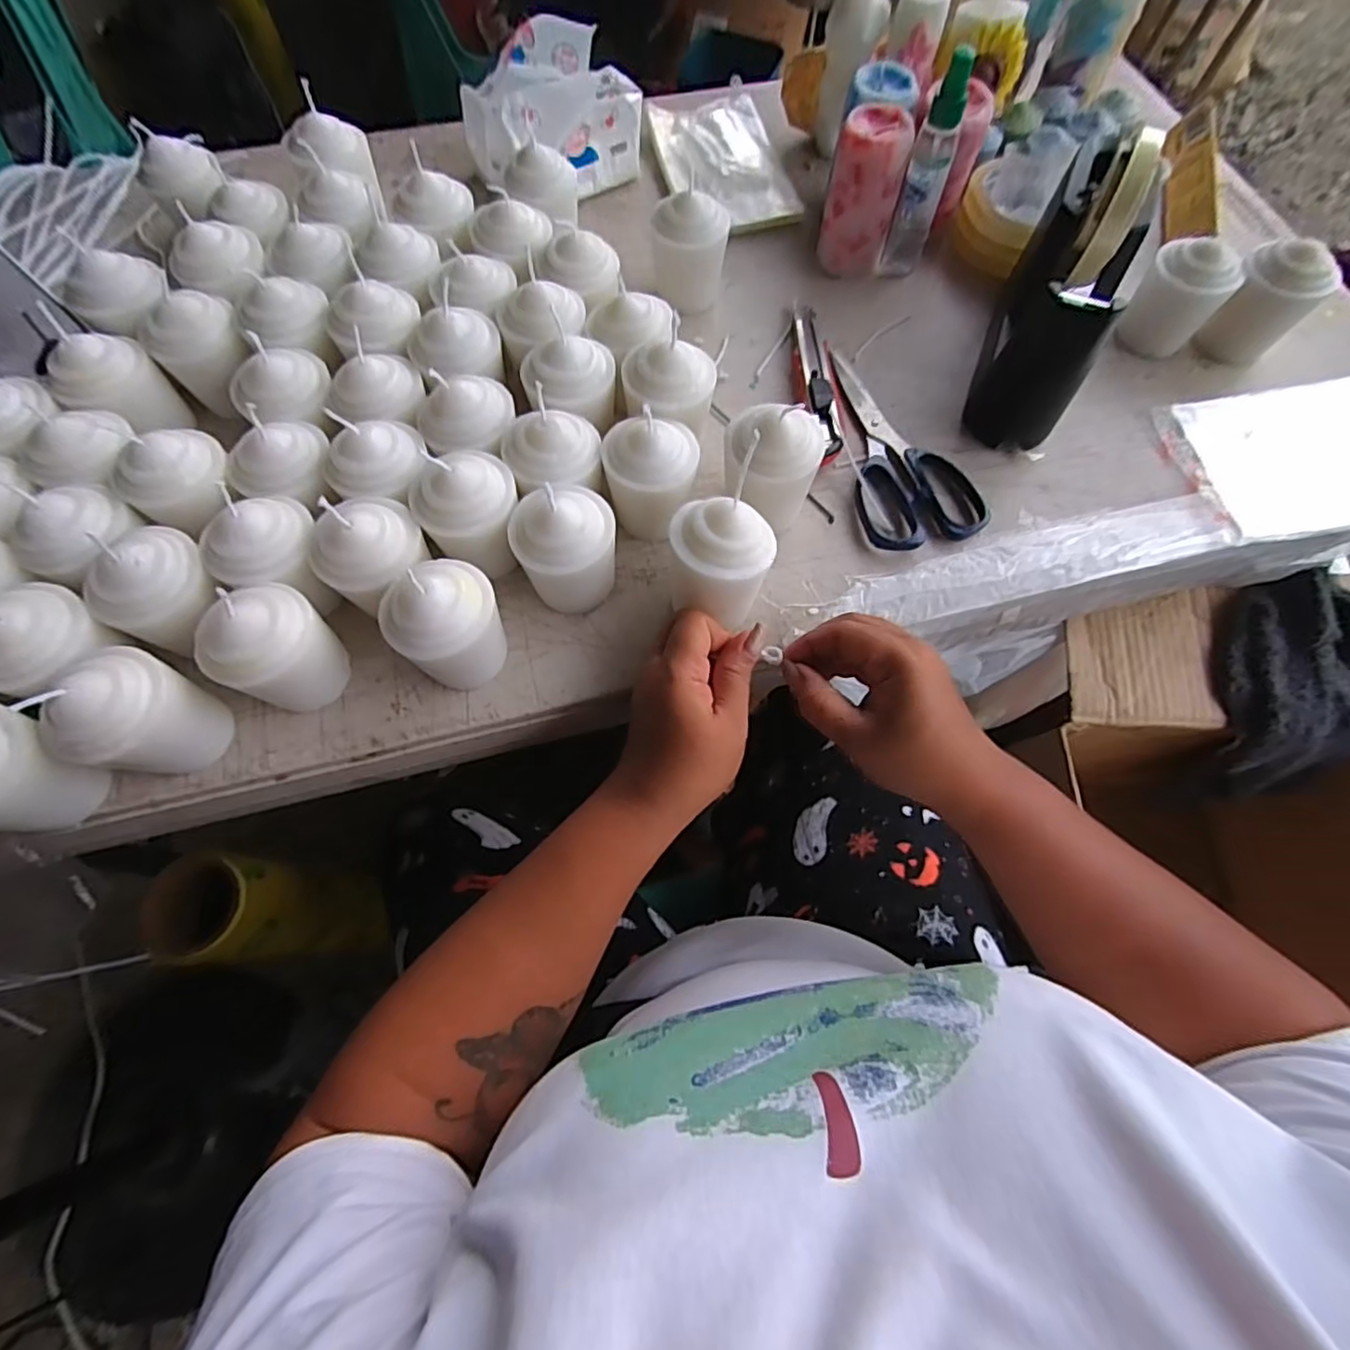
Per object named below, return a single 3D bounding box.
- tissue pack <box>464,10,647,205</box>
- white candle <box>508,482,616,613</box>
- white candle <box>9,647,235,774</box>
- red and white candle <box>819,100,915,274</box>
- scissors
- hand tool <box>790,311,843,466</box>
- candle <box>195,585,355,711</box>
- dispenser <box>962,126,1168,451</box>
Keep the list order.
[{"bbox_3d":[-0.098,-0.456,0.513,0.134,0.074,0.092,-27,71,-11],"label":"tissue pack"},{"bbox_3d":[-0.058,-0.070,0.357,0.058,0.066,0.051,-33,72,-13],"label":"white candle"},{"bbox_3d":[-0.280,0.019,0.321,0.060,0.075,0.055,0,68,-1],"label":"white candle"},{"bbox_3d":[0.143,-0.362,0.476,0.049,0.094,0.050,15,69,5],"label":"red and white candle"},{"bbox_3d":[0.152,-0.163,0.437,0.084,0.011,0.174,-9,69,-4],"label":"scissors"},{"bbox_3d":[0.099,-0.219,0.457,0.025,0.022,0.154,-2,68,-1],"label":"hand tool"},{"bbox_3d":[-0.209,-0.014,0.331,0.048,0.077,0.054,29,71,10],"label":"candle"},{"bbox_3d":[0.258,-0.254,0.409,0.058,0.132,0.169,22,70,8],"label":"dispenser"}]

